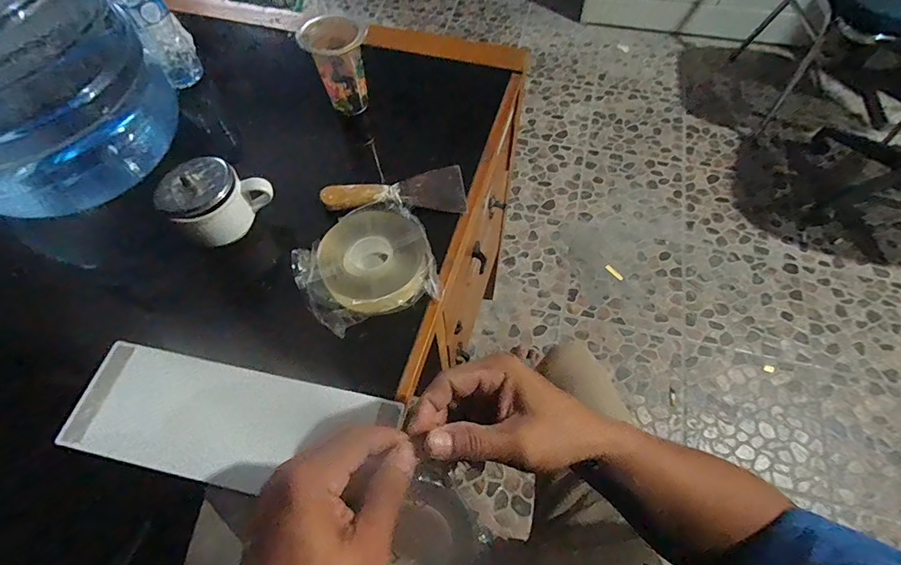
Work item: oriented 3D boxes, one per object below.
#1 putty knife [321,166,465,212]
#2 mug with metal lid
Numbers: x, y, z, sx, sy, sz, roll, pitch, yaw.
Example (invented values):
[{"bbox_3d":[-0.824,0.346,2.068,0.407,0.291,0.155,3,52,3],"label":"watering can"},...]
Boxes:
[{"bbox_3d":[-0.064,-0.103,0.510,0.159,0.025,0.058,-8,61,-3],"label":"putty knife"},{"bbox_3d":[-0.250,-0.092,0.474,0.098,0.067,0.065,-39,68,-18],"label":"mug with metal lid"}]

